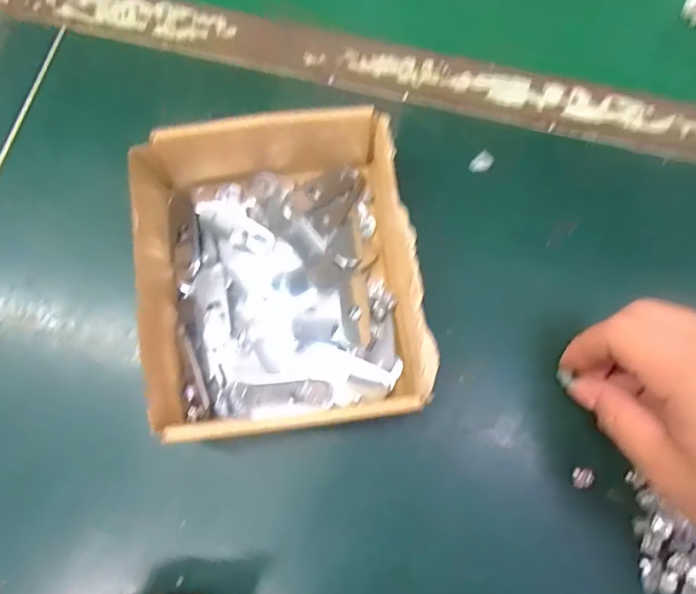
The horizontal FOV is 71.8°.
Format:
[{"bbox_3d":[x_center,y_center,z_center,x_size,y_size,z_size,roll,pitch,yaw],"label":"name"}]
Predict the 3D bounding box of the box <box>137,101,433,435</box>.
[{"bbox_3d":[-0.038,-0.014,0.275,0.143,0.054,0.169,-9,74,-2],"label":"box"}]

